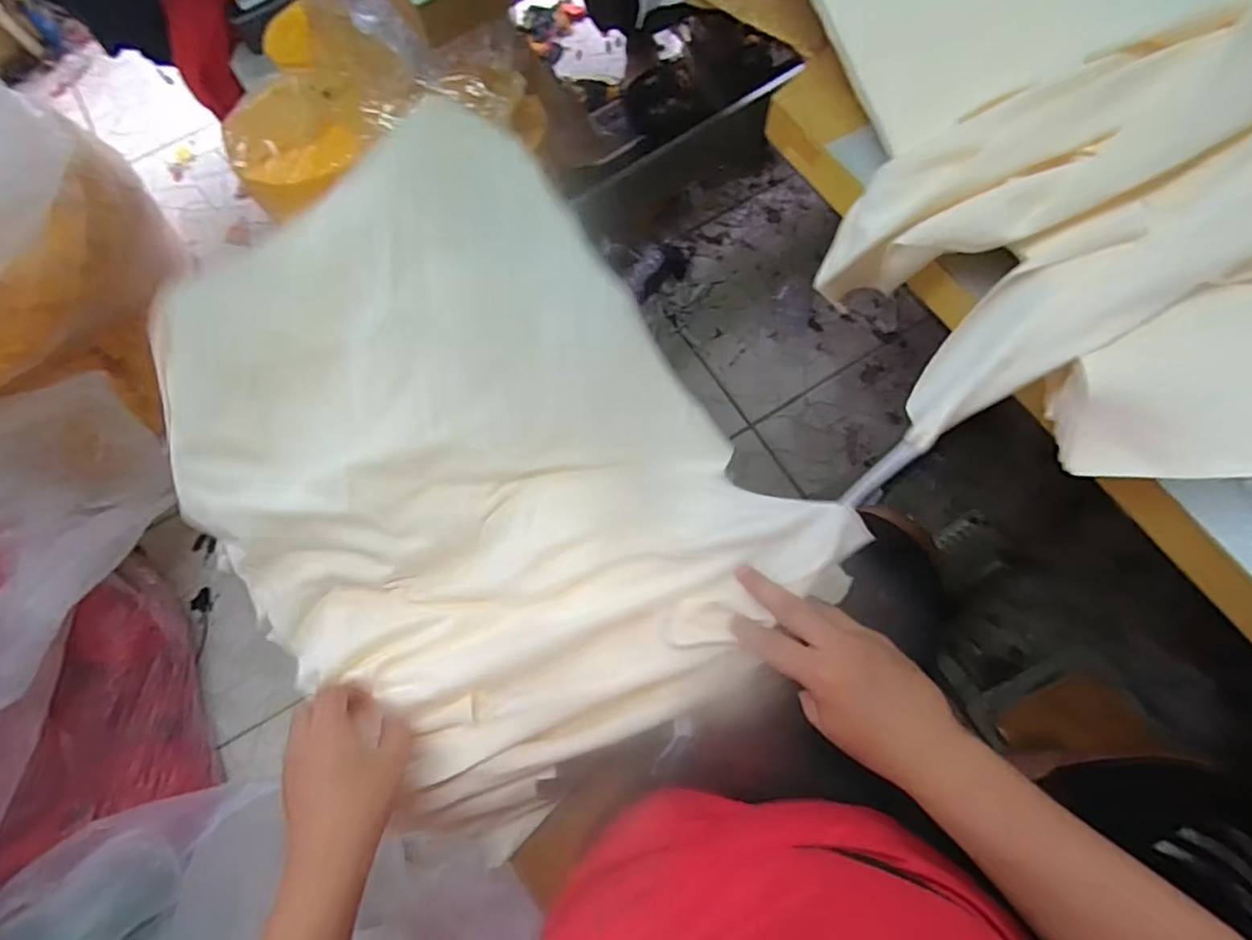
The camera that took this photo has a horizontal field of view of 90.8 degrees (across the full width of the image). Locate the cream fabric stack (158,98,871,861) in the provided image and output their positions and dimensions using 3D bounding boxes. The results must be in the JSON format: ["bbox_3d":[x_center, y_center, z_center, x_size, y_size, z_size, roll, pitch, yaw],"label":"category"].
[{"bbox_3d":[-0.145,0.003,0.516,0.405,0.140,0.513,-36,76,-8],"label":"cream fabric stack"}]

